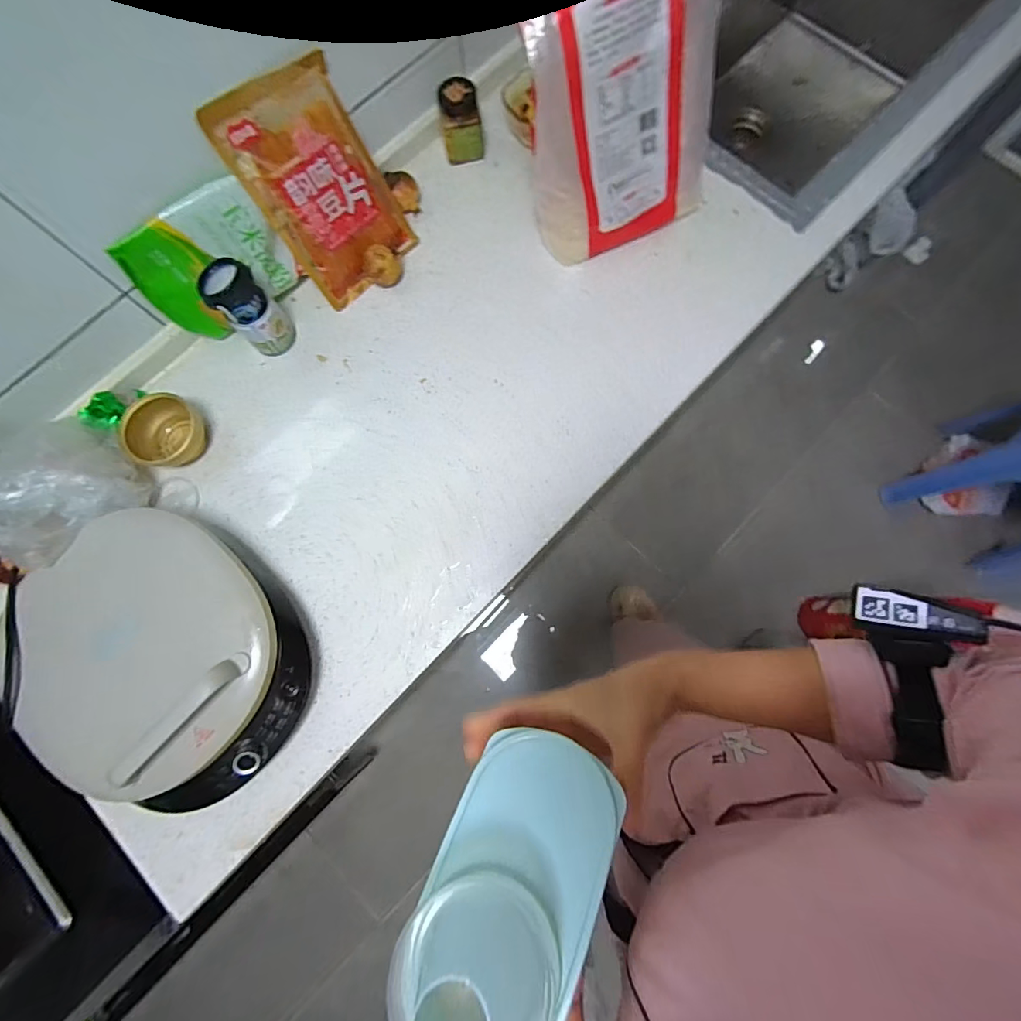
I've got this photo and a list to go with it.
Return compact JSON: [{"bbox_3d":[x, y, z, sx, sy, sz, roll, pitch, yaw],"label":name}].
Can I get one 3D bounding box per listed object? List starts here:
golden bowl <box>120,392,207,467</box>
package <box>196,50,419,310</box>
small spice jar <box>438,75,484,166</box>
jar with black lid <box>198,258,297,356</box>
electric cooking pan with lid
[{"bbox_3d":[-0.481,-0.109,0.664,0.092,0.048,0.102,-44,82,-8],"label":"golden bowl"},{"bbox_3d":[-0.253,-0.440,0.648,0.173,0.245,0.023,-47,44,-14],"label":"package"},{"bbox_3d":[-0.076,-0.607,0.732,0.062,0.096,0.061,-6,78,-1],"label":"small spice jar"},{"bbox_3d":[-0.356,-0.278,0.653,0.069,0.130,0.074,0,78,0],"label":"jar with black lid"},{"bbox_3d":[-0.406,0.176,0.562,0.326,0.129,0.282,36,81,10],"label":"electric cooking pan with lid"}]

